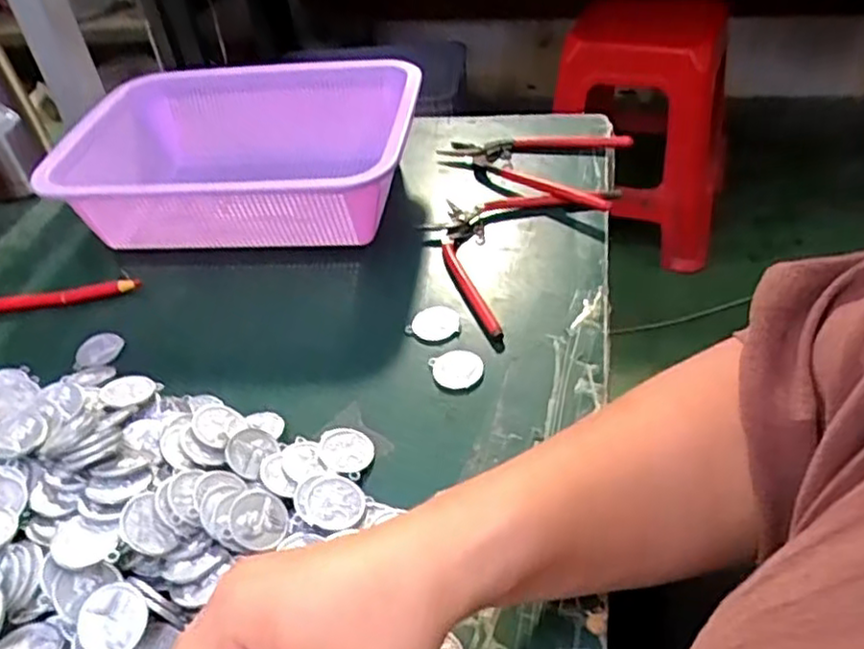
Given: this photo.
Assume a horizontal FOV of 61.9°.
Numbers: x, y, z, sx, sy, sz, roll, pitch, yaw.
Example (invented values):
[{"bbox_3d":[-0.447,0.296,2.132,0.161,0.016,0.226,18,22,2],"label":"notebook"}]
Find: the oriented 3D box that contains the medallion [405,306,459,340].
[{"bbox_3d":[0.001,-0.001,0.463,0.033,0.004,0.027,5,54,13],"label":"medallion"}]

